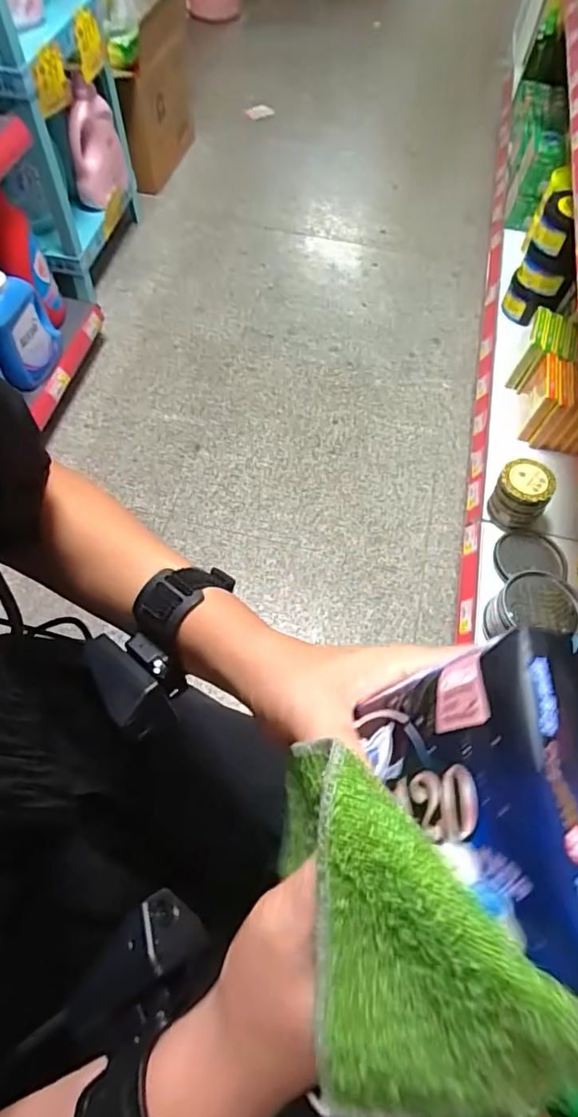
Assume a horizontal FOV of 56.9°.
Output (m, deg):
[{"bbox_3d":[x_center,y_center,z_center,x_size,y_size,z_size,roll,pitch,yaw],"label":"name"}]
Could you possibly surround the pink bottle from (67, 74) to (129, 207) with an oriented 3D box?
[{"bbox_3d":[-0.495,-1.049,1.354,0.100,0.253,0.137,7,61,1],"label":"pink bottle"}]

